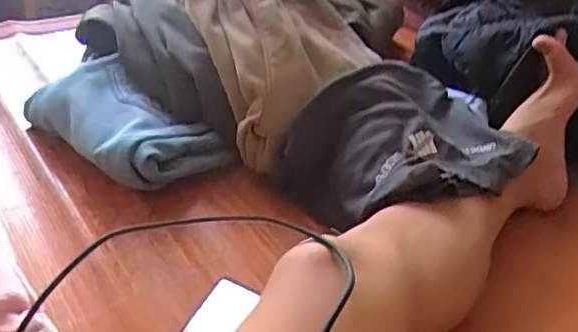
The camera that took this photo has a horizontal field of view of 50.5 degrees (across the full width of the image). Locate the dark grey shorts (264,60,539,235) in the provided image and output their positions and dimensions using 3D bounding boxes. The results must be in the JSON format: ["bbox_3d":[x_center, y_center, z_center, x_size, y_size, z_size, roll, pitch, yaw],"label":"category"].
[{"bbox_3d":[0.149,-0.021,0.743,0.292,0.105,0.206,-18,42,-32],"label":"dark grey shorts"}]

